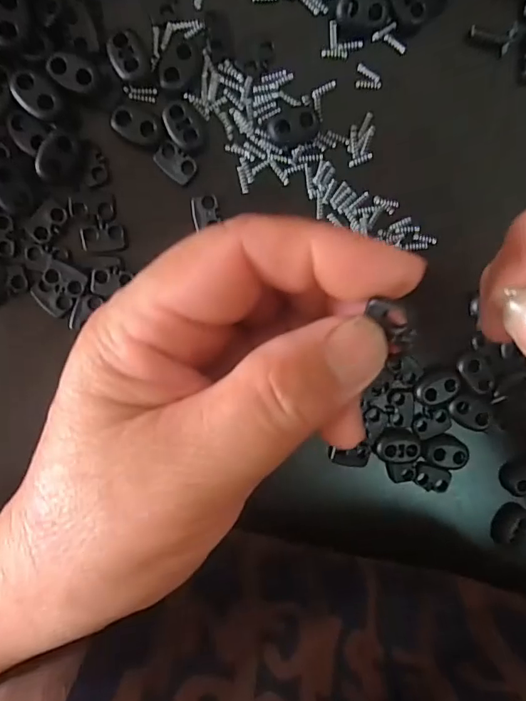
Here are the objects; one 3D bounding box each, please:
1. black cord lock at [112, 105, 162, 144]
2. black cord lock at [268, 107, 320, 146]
[{"bbox_3d":[-0.052,-0.093,0.202,0.019,0.005,0.013,22,95,-9],"label":"black cord lock"},{"bbox_3d":[0.014,-0.094,0.208,0.022,0.009,0.012,-23,100,-3],"label":"black cord lock"}]

